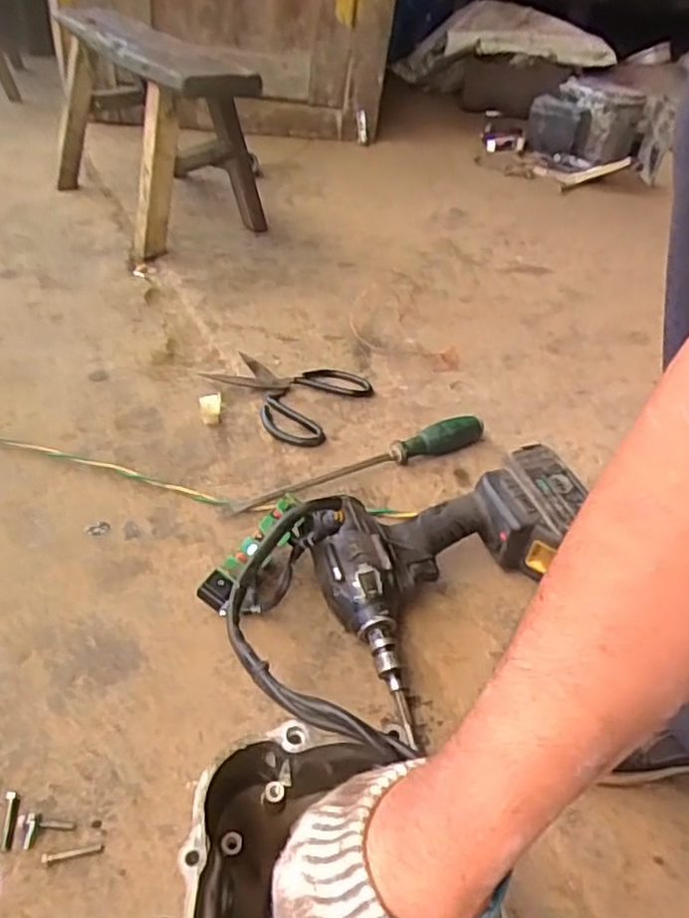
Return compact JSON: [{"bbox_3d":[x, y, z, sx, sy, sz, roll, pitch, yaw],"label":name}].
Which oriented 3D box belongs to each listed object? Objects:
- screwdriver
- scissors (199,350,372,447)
[{"bbox_3d":[0.022,0.001,0.720,0.294,0.033,0.027,-15,43,-23],"label":"screwdriver"},{"bbox_3d":[-0.077,-0.085,0.829,0.179,0.013,0.172,22,42,19],"label":"scissors"}]

